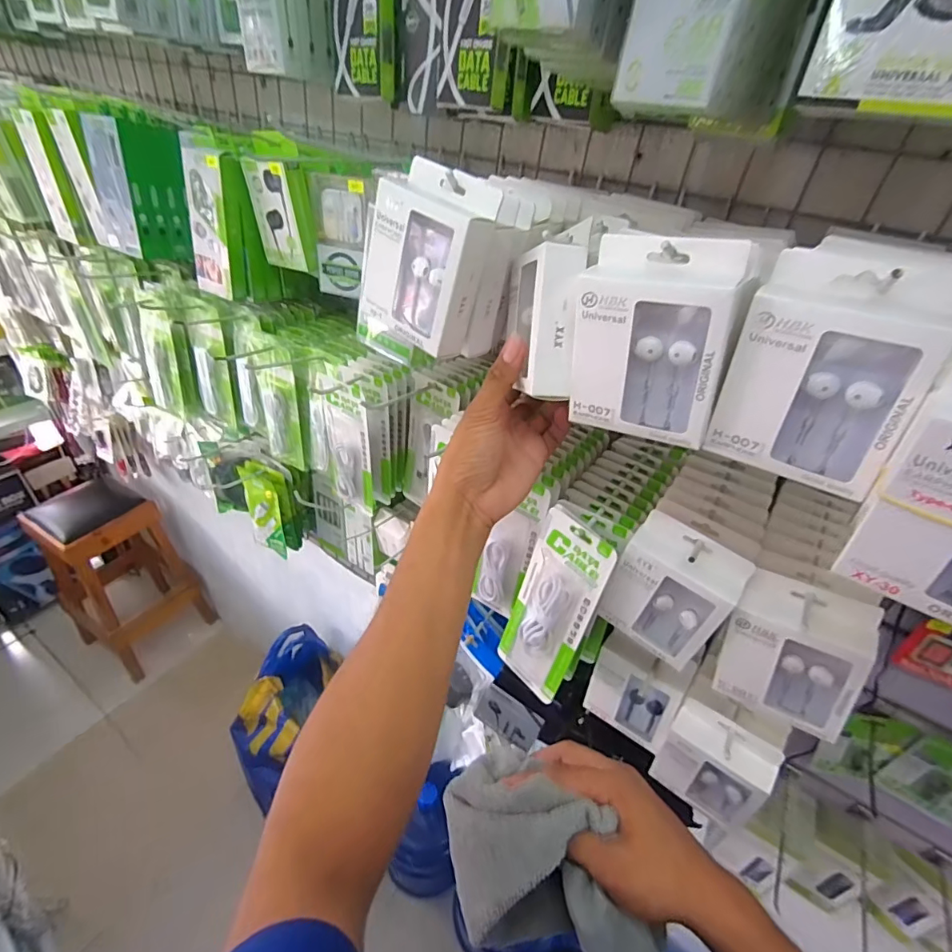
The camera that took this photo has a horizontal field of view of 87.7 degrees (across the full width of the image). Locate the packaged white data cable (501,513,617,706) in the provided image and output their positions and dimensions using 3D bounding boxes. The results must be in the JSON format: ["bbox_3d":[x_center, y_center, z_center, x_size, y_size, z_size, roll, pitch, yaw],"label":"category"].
[{"bbox_3d":[0.069,0.131,0.483,0.019,0.195,0.079,-11,36,-43],"label":"packaged white data cable"}]

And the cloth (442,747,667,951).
[{"bbox_3d":[0.046,0.294,0.361,0.091,0.114,0.179,-26,48,-37],"label":"cloth"}]

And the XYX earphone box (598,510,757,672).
[{"bbox_3d":[0.170,0.102,0.431,0.089,0.115,0.037,29,42,26],"label":"XYX earphone box"}]

